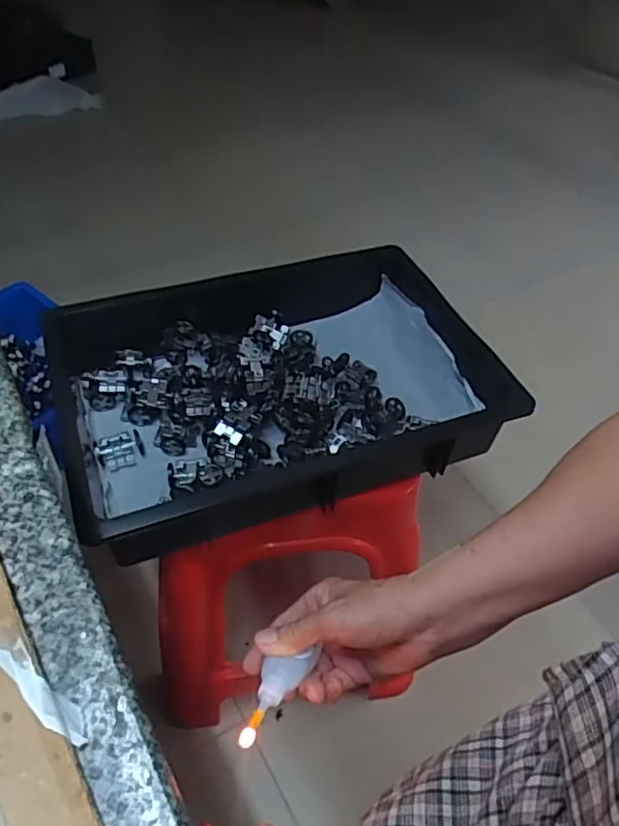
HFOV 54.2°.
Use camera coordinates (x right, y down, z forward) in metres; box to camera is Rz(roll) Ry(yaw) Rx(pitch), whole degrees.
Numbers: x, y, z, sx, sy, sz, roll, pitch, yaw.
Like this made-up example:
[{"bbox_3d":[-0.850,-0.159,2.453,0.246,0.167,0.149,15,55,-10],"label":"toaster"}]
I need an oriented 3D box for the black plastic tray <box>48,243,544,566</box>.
[{"bbox_3d":[-0.037,-0.029,0.671,0.444,0.104,0.304,-14,50,-17],"label":"black plastic tray"}]

